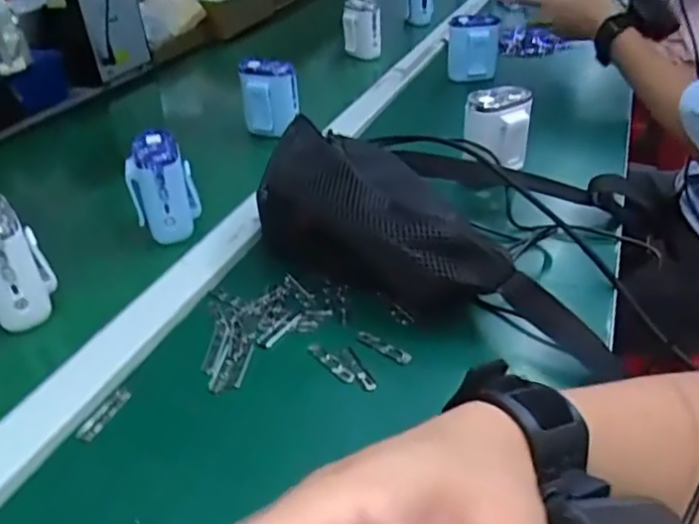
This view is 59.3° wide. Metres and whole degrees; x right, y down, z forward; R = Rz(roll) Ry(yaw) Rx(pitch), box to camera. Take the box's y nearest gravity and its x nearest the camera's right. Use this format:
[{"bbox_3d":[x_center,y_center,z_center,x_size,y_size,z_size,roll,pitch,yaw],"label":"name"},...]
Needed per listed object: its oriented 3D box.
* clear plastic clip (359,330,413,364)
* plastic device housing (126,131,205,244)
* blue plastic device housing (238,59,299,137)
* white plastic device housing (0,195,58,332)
[{"bbox_3d":[0.024,0.057,0.419,0.043,0.004,0.009,26,44,35],"label":"clear plastic clip"},{"bbox_3d":[-0.167,-0.067,0.553,0.053,0.082,0.057,-9,35,-9],"label":"plastic device housing"},{"bbox_3d":[-0.096,-0.198,0.740,0.064,0.081,0.045,-6,34,-5],"label":"blue plastic device housing"},{"bbox_3d":[-0.256,0.001,0.455,0.055,0.083,0.059,-25,40,-29],"label":"white plastic device housing"}]

